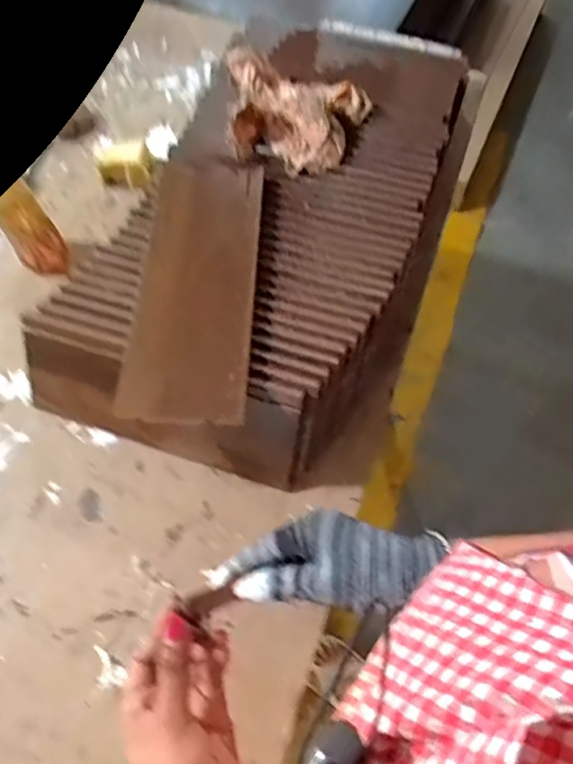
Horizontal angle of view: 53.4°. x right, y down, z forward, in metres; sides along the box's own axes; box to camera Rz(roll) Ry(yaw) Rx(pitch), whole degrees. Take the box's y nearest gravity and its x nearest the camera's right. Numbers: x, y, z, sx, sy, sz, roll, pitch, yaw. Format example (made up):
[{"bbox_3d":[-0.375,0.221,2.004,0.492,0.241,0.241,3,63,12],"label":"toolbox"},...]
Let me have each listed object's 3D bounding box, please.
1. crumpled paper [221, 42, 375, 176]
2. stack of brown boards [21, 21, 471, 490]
[{"bbox_3d":[-0.002,-0.309,0.652,0.166,0.049,0.131,17,61,10],"label":"crumpled paper"},{"bbox_3d":[-0.017,-0.187,0.677,0.319,0.151,0.566,18,61,11],"label":"stack of brown boards"}]

